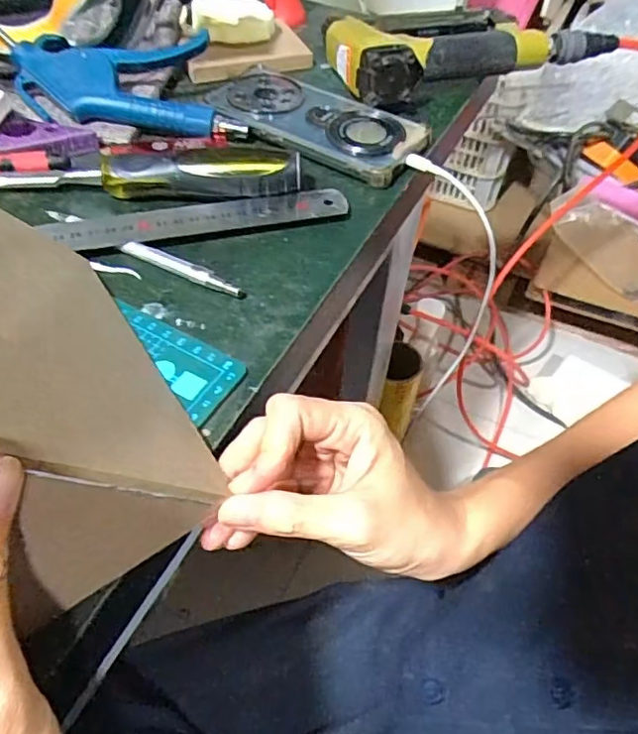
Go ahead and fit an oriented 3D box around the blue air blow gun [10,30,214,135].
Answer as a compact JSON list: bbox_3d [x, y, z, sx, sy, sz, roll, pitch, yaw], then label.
[{"bbox_3d":[-0.146,-0.212,0.441,0.158,0.036,0.069,4,51,1],"label":"blue air blow gun"}]

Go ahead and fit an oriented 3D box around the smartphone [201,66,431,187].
[{"bbox_3d":[-0.002,-0.188,0.451,0.160,0.014,0.084,31,56,21],"label":"smartphone"}]

